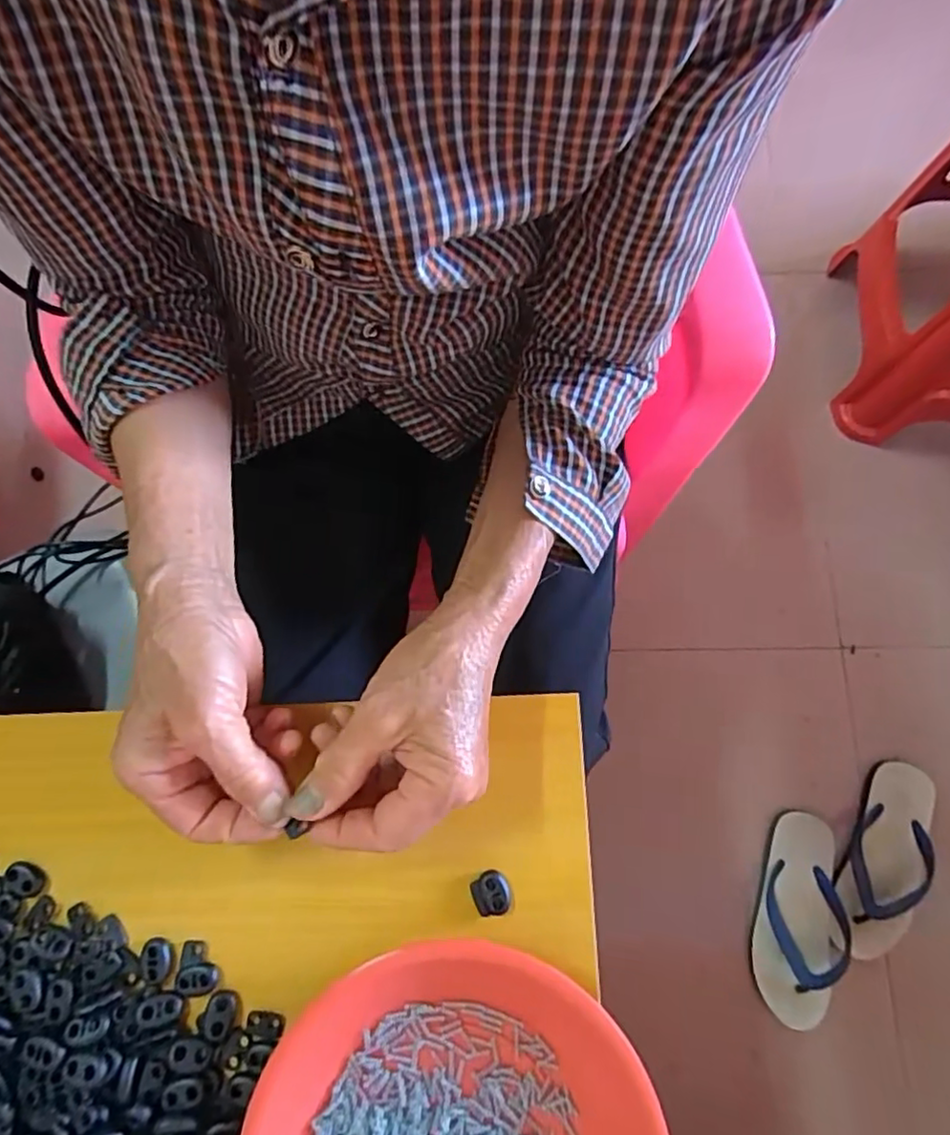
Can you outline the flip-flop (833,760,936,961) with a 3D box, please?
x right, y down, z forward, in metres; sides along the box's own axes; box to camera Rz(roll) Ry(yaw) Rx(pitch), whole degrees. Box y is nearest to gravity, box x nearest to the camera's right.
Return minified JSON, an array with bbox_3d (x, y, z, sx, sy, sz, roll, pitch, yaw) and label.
[{"bbox_3d":[0.517,0.361,0.763,0.099,0.049,0.232,30,79,8],"label":"flip-flop"}]

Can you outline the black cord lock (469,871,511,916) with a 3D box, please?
[{"bbox_3d":[0.009,0.175,0.327,0.020,0.004,0.021,-30,77,-5],"label":"black cord lock"}]

